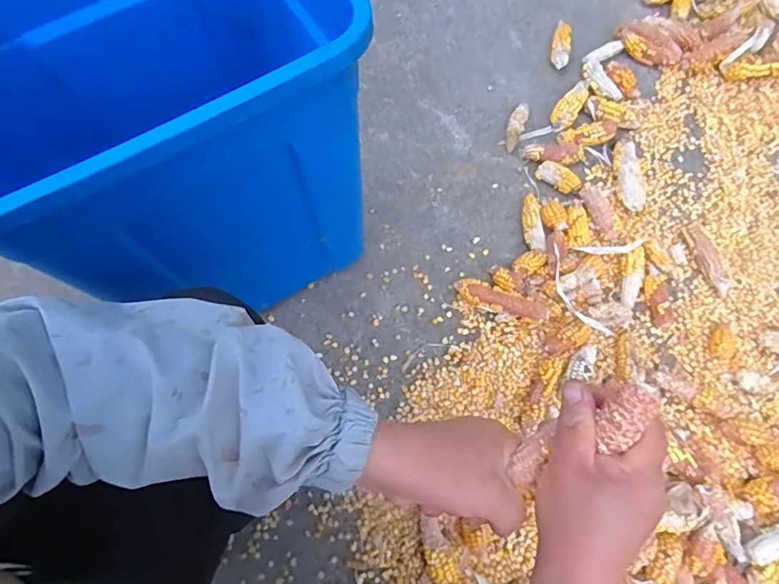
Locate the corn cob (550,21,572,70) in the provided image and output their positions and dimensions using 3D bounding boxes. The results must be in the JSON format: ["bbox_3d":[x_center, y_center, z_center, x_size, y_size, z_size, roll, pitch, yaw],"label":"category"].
[{"bbox_3d":[0.320,-0.460,0.911,0.033,0.027,0.099,11,69,3],"label":"corn cob"}]

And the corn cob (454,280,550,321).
[{"bbox_3d":[0.166,0.014,0.729,0.134,0.041,0.034,20,70,6],"label":"corn cob"}]

